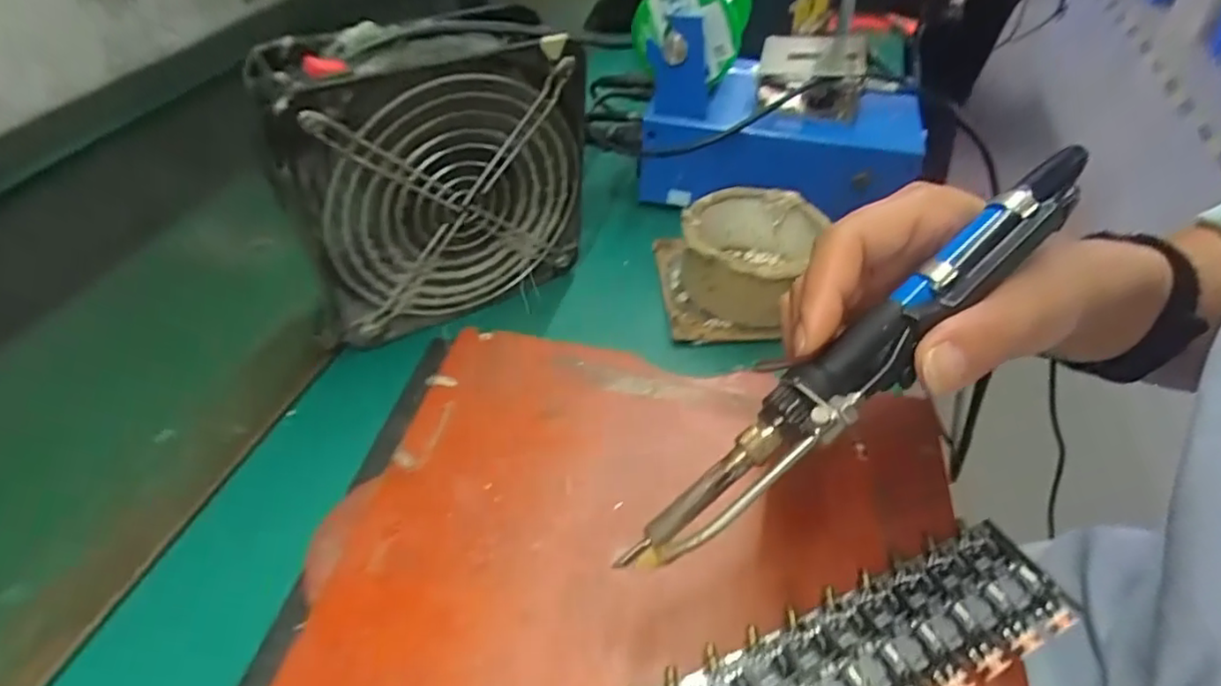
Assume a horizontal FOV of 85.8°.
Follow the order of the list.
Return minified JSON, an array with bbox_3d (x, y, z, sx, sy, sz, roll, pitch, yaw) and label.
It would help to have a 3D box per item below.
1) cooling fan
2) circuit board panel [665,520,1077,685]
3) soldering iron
[{"bbox_3d":[-0.092,-0.084,0.348,0.148,0.149,0.060,-26,50,-28],"label":"cooling fan"},{"bbox_3d":[0.080,0.106,0.217,0.161,0.007,0.045,-18,47,-18],"label":"circuit board panel"},{"bbox_3d":[0.087,0.000,0.215,0.204,0.018,0.025,-41,54,-7],"label":"soldering iron"}]

